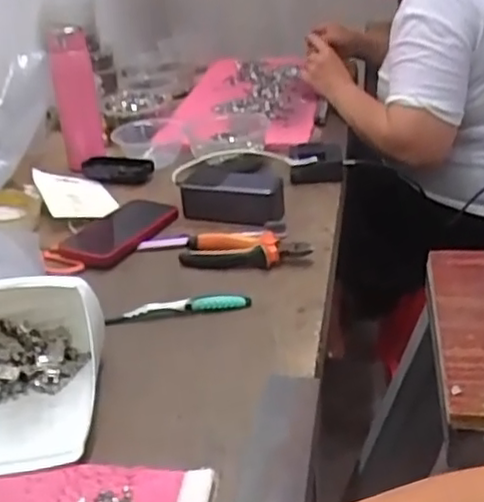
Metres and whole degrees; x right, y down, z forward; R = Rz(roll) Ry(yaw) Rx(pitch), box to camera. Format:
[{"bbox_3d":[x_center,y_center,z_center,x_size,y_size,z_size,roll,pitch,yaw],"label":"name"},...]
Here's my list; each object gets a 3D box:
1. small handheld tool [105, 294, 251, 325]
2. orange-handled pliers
[{"bbox_3d":[-0.066,0.057,0.704,0.147,0.018,0.014,-4,29,-6],"label":"small handheld tool"},{"bbox_3d":[0.005,-0.004,0.800,0.149,0.024,0.064,5,30,10],"label":"orange-handled pliers"}]

